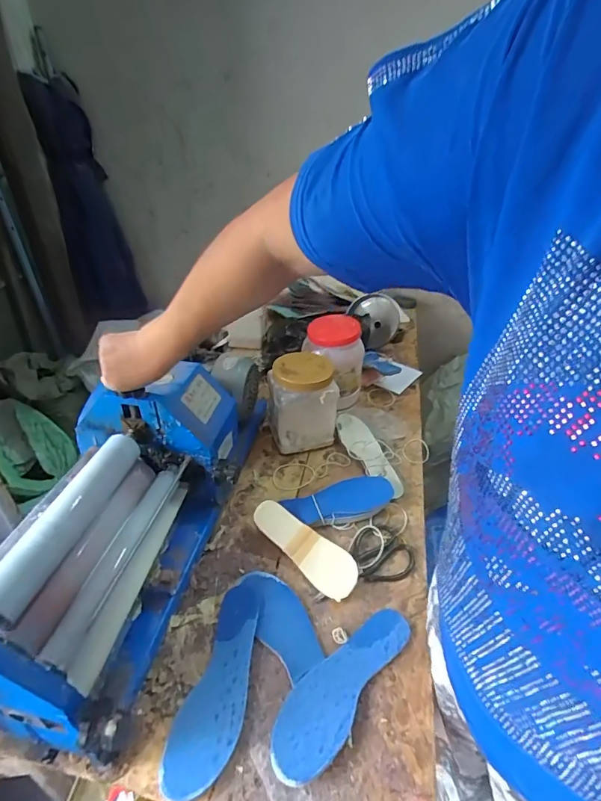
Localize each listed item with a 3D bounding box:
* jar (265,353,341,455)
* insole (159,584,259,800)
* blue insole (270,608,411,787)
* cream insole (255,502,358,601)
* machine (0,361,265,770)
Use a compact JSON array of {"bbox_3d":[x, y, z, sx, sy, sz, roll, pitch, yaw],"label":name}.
[{"bbox_3d":[0.001,0.005,0.876,0.123,0.172,0.108,-8,37,-14],"label":"jar"},{"bbox_3d":[-0.099,0.345,0.530,0.074,0.014,0.230,8,36,8],"label":"insole"},{"bbox_3d":[0.053,0.345,0.526,0.073,0.019,0.235,27,42,31],"label":"blue insole"},{"bbox_3d":[0.010,0.226,0.670,0.183,0.049,0.070,28,43,32],"label":"cream insole"},{"bbox_3d":[-0.235,0.117,0.624,0.232,0.247,0.582,9,32,11],"label":"machine"}]

